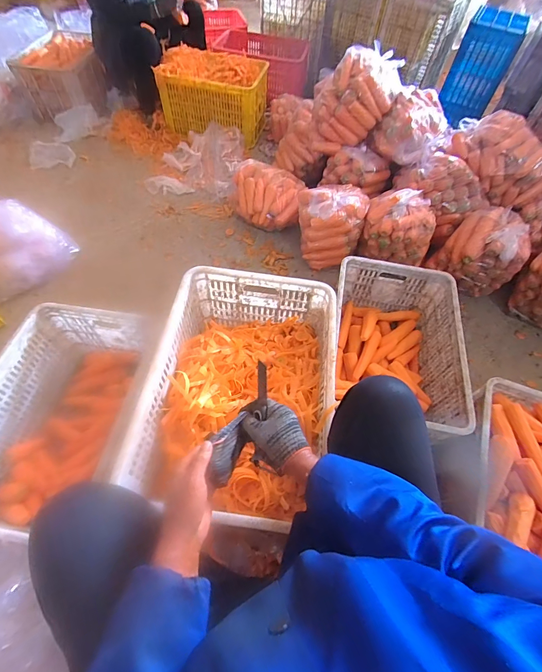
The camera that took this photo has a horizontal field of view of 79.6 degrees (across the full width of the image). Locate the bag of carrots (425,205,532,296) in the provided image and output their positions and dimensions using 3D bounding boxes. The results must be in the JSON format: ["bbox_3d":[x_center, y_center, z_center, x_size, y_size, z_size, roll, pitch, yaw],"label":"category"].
[{"bbox_3d":[0.789,-0.310,1.218,0.267,0.246,0.227,41,65,20],"label":"bag of carrots"}]

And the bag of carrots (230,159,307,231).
[{"bbox_3d":[-0.018,-0.599,1.438,0.317,0.188,0.206,17,59,7],"label":"bag of carrots"}]

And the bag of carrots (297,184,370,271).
[{"bbox_3d":[0.238,-0.428,1.277,0.249,0.260,0.203,-5,59,-6],"label":"bag of carrots"}]

